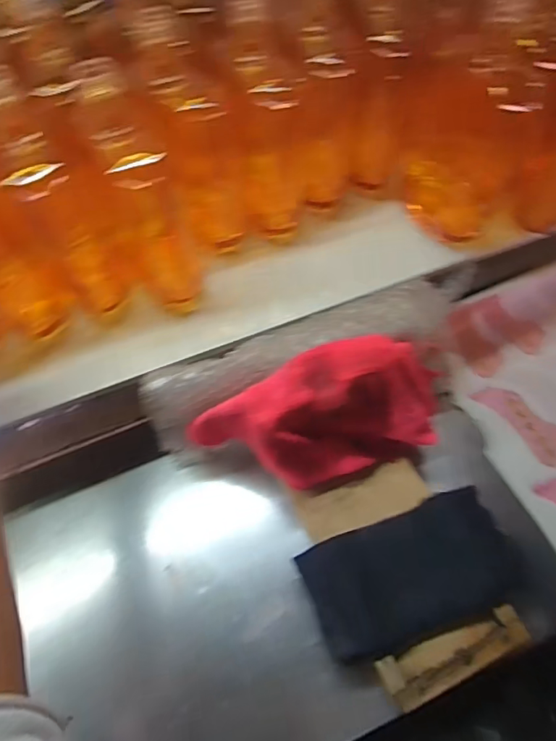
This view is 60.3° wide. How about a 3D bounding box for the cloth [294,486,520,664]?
[{"bbox_3d":[0.115,0.171,0.411,0.174,0.016,0.095,-20,68,-10],"label":"cloth"}]

